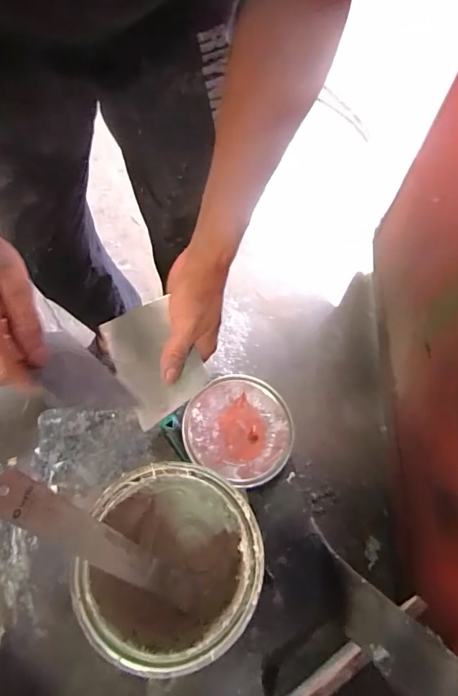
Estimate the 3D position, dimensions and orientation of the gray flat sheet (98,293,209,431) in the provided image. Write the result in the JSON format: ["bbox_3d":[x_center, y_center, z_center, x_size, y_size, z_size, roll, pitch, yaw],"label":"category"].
[{"bbox_3d":[-0.079,0.009,0.425,0.085,0.007,0.116,-34,76,17],"label":"gray flat sheet"}]

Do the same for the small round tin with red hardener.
[{"bbox_3d":[0.016,0.112,0.583,0.148,0.025,0.141,2,61,-3],"label":"small round tin with red hardener"}]

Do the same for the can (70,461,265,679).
[{"bbox_3d":[-0.054,0.226,0.446,0.154,0.198,0.165,2,61,-3],"label":"can"}]

